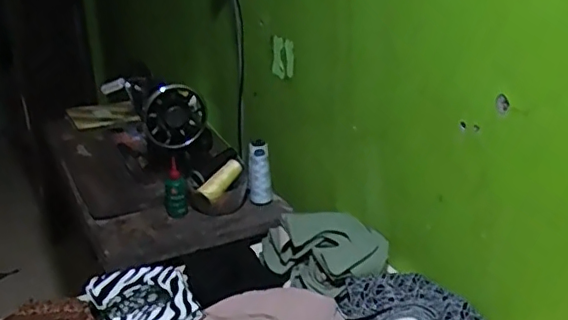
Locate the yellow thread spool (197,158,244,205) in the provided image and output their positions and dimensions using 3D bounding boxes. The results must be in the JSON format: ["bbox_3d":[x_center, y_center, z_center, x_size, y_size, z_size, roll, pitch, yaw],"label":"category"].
[{"bbox_3d":[-0.125,0.039,1.197,0.037,0.036,0.109,19,56,42],"label":"yellow thread spool"}]

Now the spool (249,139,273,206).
[{"bbox_3d":[-0.051,0.026,1.214,0.048,0.137,0.053,-3,0,5],"label":"spool"}]

